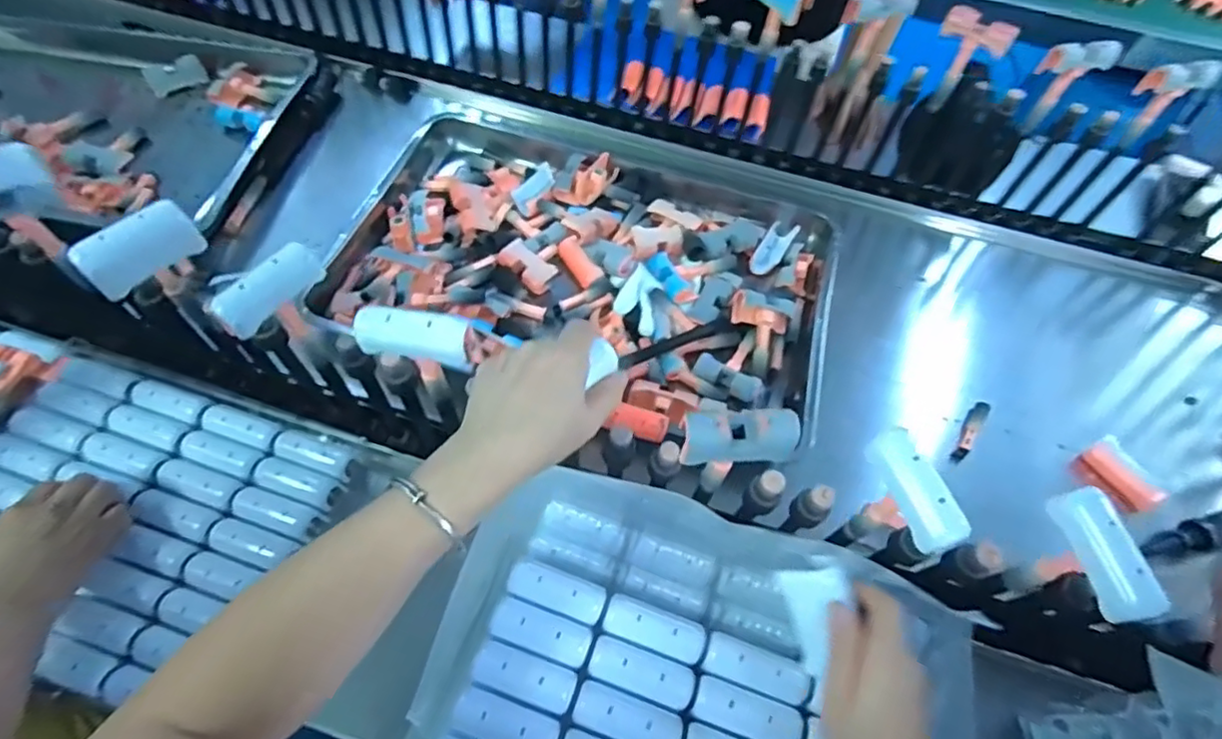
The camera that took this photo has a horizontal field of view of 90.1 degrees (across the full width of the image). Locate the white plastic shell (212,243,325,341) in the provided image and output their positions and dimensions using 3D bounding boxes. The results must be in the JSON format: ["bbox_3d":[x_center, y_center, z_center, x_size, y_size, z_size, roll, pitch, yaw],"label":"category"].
[{"bbox_3d":[-0.244,-0.057,0.439,0.017,0.038,0.082,24,58,13],"label":"white plastic shell"}]

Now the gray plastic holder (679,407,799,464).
[{"bbox_3d":[0.084,0.043,0.399,0.073,0.029,0.027,1,55,-3],"label":"gray plastic holder"}]

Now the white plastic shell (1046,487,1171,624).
[{"bbox_3d":[0.304,0.112,0.373,0.018,0.034,0.075,10,55,-42],"label":"white plastic shell"}]

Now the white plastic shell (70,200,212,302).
[{"bbox_3d":[-0.352,-0.091,0.456,0.018,0.049,0.079,37,61,20],"label":"white plastic shell"}]

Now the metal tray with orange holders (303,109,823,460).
[{"bbox_3d":[-0.011,-0.148,0.783,0.579,0.068,0.430,18,56,9],"label":"metal tray with orange holders"}]

